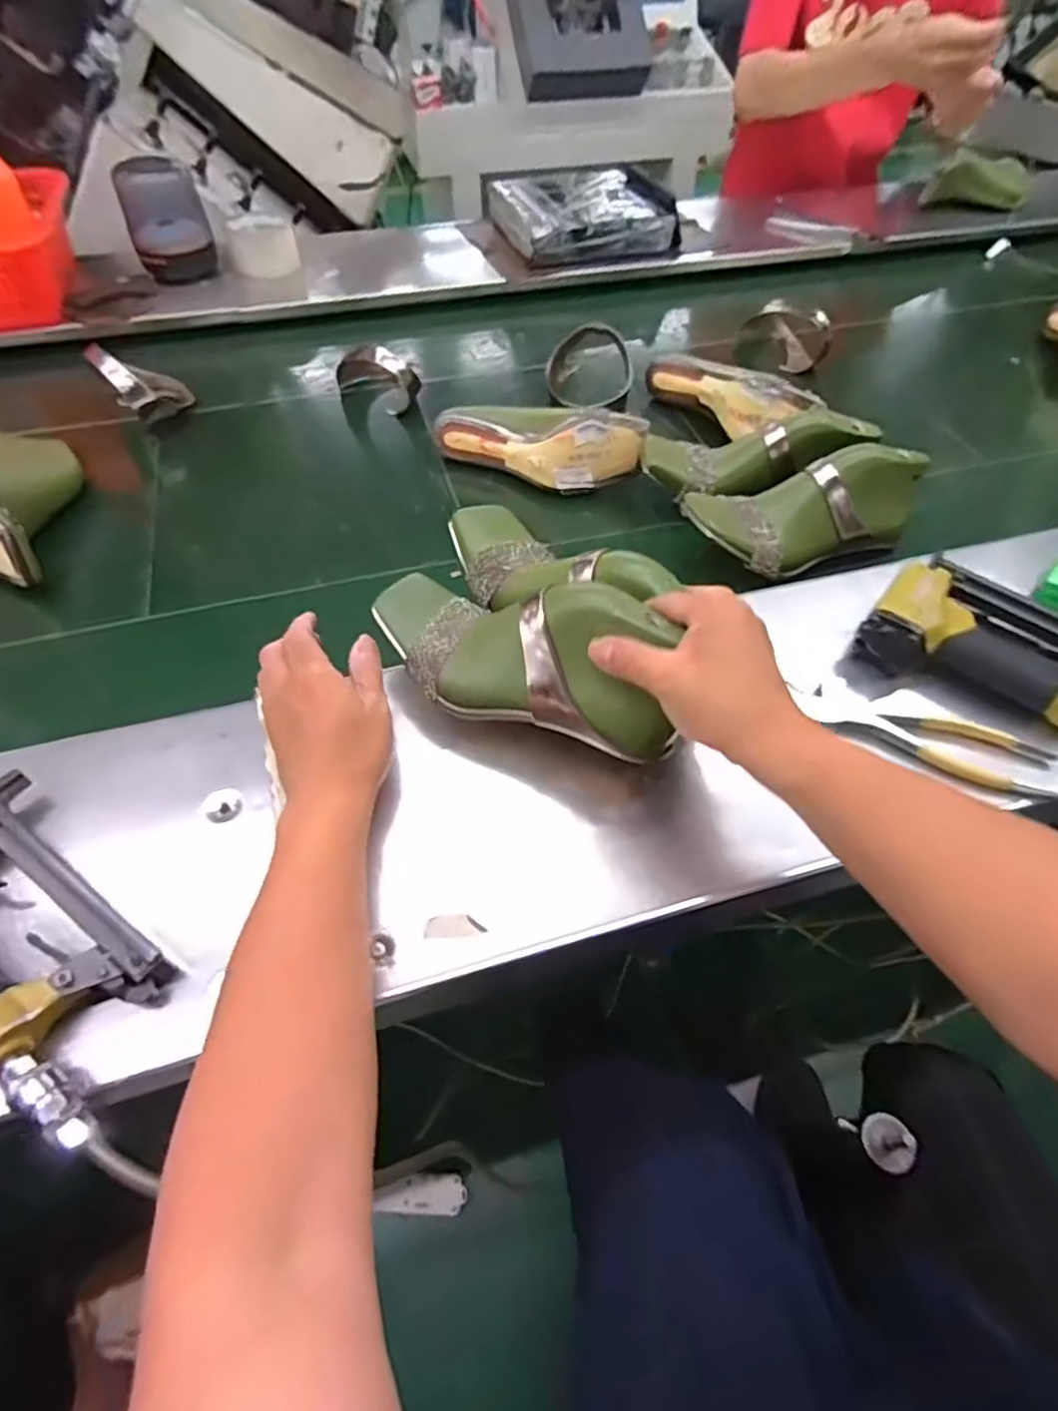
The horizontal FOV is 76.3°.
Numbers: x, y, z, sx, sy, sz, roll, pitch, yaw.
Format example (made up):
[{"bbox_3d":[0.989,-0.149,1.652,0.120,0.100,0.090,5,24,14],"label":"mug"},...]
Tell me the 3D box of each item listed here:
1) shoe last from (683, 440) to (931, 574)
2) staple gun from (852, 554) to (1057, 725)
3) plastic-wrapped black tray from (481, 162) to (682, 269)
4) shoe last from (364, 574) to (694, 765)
[{"bbox_3d":[0.266,-0.190,0.650,0.219,0.089,0.081,-17,55,-13],"label":"shoe last"},{"bbox_3d":[0.391,-0.049,0.551,0.222,0.062,0.126,22,56,15],"label":"staple gun"},{"bbox_3d":[0.077,-0.795,1.086,0.256,0.065,0.240,-19,56,-14],"label":"plastic-wrapped black tray"},{"bbox_3d":[-0.010,-0.038,0.467,0.224,0.081,0.084,17,55,26],"label":"shoe last"}]

